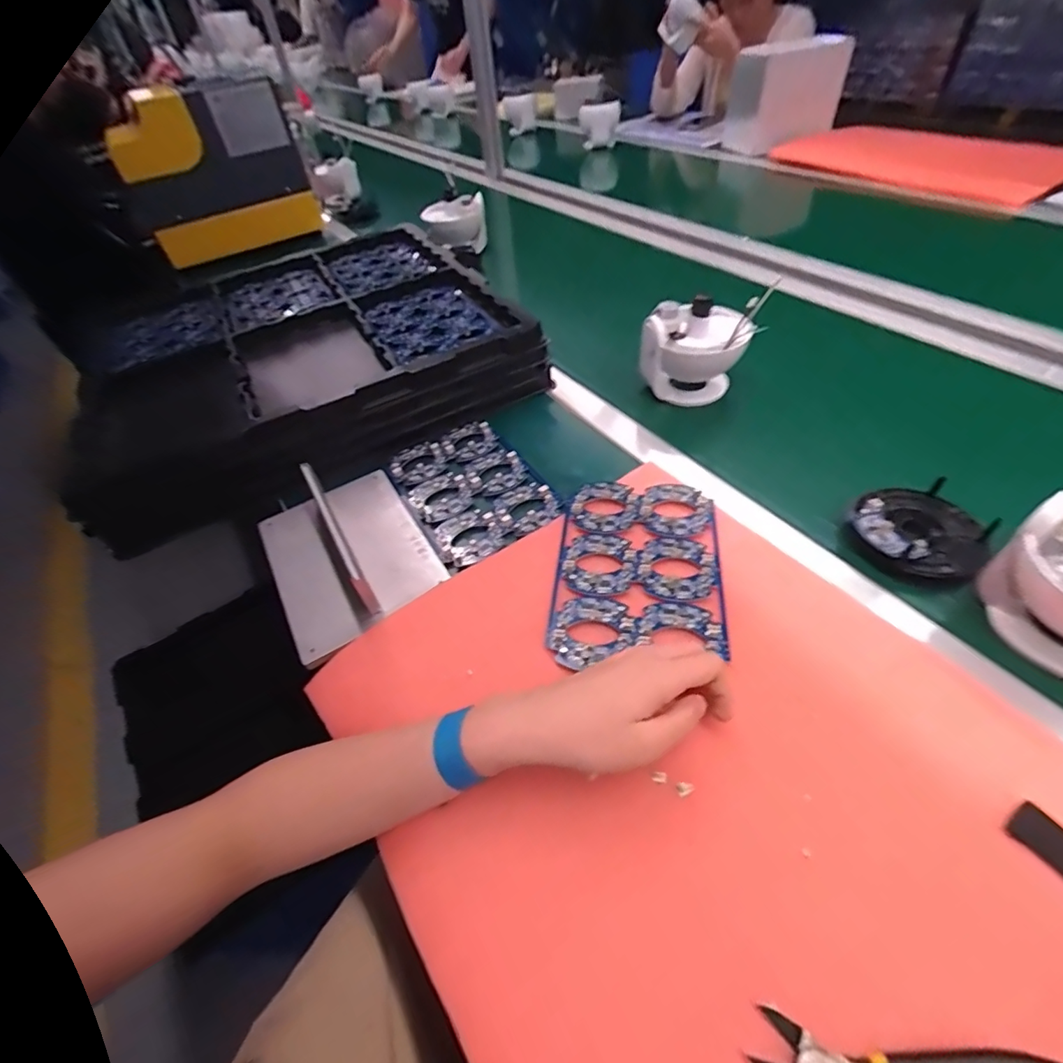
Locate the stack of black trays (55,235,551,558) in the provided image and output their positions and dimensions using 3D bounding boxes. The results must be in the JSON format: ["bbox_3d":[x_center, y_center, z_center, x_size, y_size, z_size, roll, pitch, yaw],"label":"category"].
[{"bbox_3d":[-0.315,-0.243,0.698,0.511,0.105,0.470,-28,50,-17],"label":"stack of black trays"}]

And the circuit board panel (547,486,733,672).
[{"bbox_3d":[0.093,0.028,0.447,0.138,0.004,0.193,2,49,10],"label":"circuit board panel"}]

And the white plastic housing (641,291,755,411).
[{"bbox_3d":[0.193,-0.210,0.607,0.110,0.110,0.070,18,53,22],"label":"white plastic housing"}]

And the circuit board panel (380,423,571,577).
[{"bbox_3d":[-0.067,-0.051,0.552,0.131,0.011,0.193,-27,50,-16],"label":"circuit board panel"}]

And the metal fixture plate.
[{"bbox_3d":[-0.179,0.008,0.490,0.141,0.054,0.195,-25,47,-20],"label":"metal fixture plate"}]

